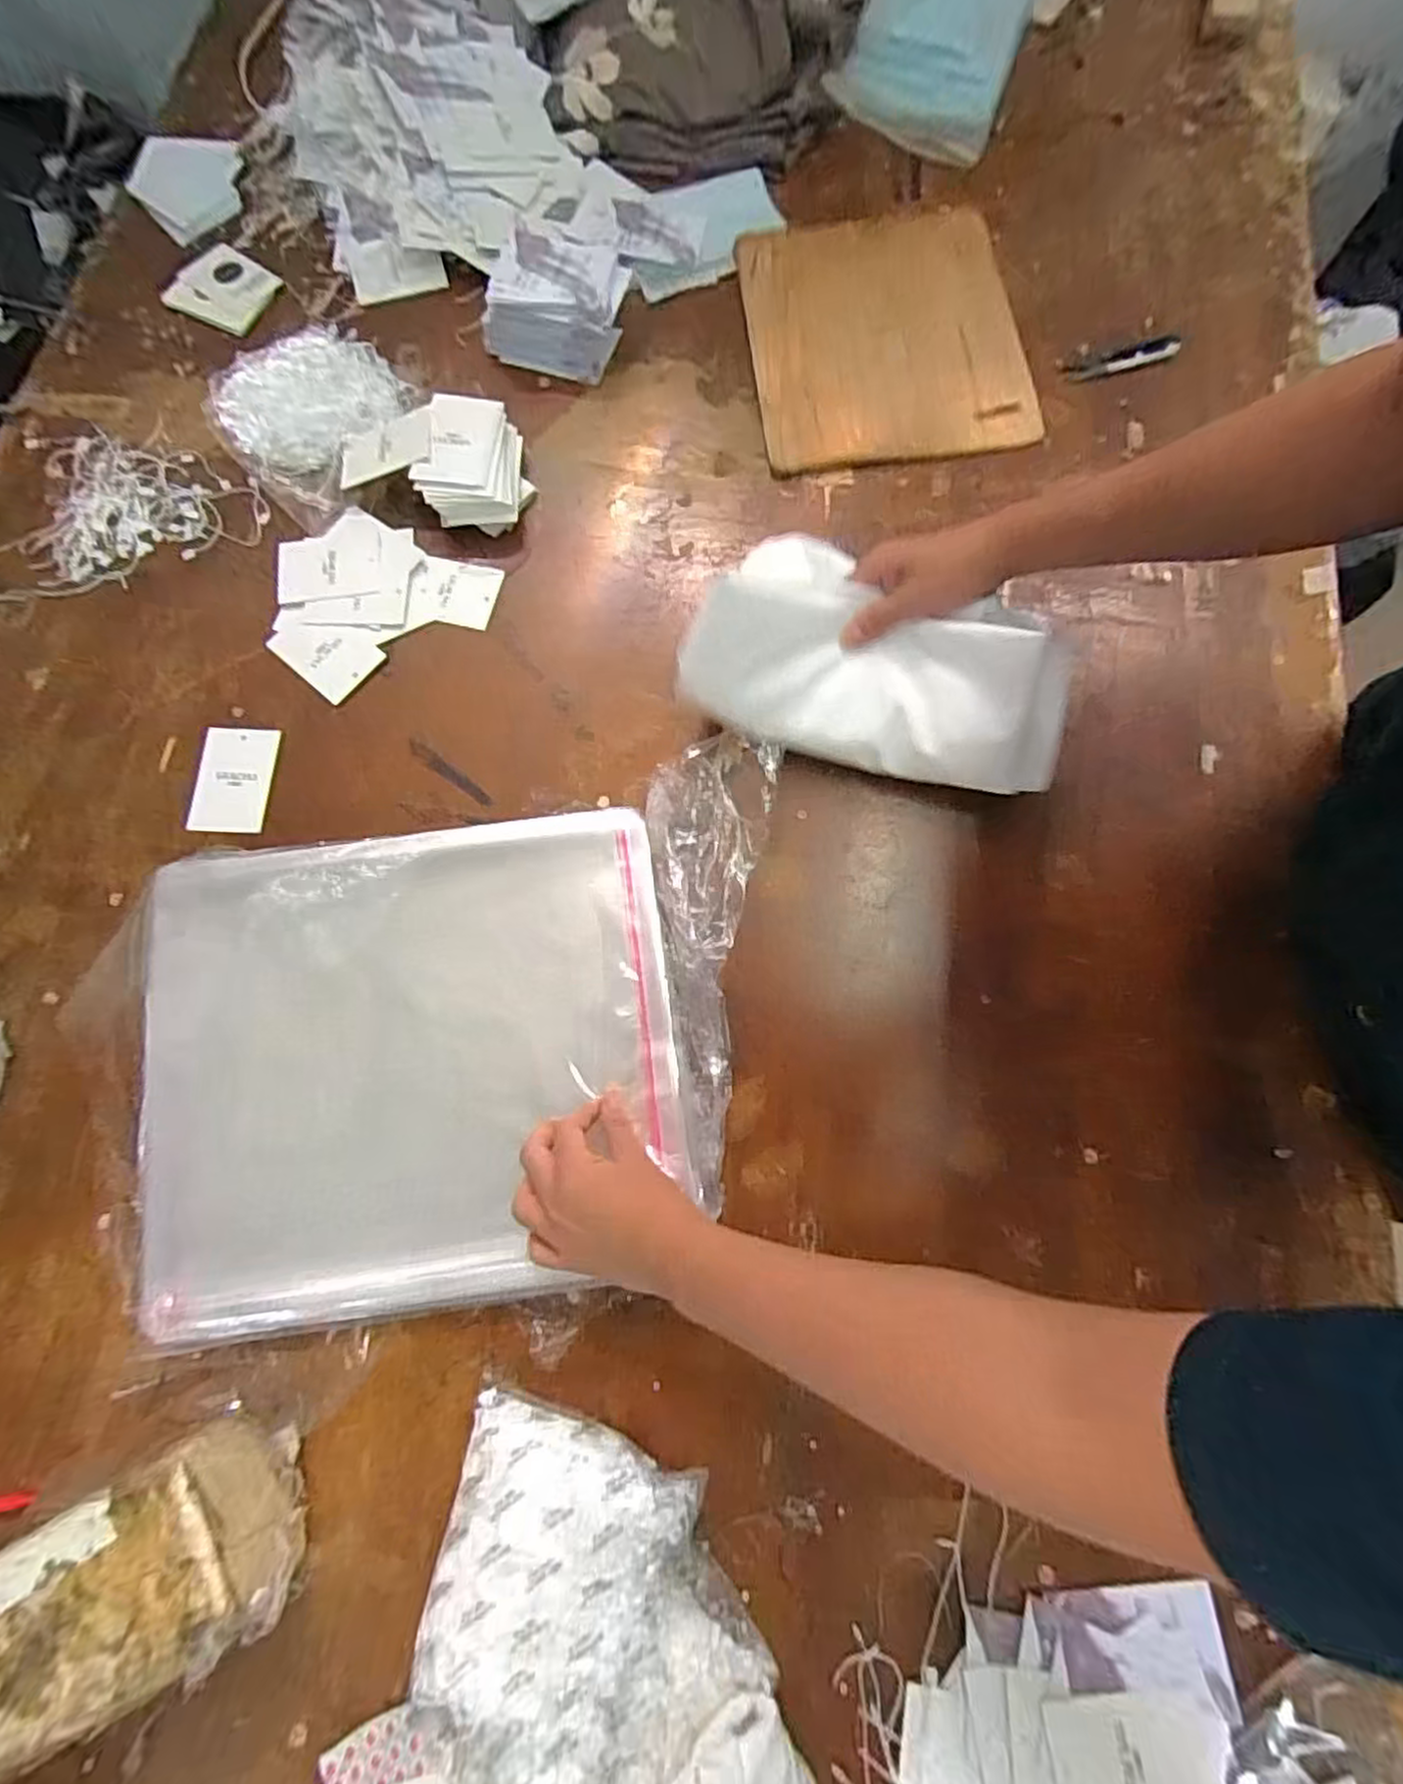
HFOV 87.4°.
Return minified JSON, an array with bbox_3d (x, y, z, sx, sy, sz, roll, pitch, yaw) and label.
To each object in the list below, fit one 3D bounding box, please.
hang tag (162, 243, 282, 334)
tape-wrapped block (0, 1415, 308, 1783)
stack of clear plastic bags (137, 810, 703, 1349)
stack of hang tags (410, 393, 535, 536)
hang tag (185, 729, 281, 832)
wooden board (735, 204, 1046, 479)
[{"bbox_3d":[-0.475,-0.603,0.730,0.096,0.009,0.091,26,75,5],"label":"hang tag"},{"bbox_3d":[-0.352,0.416,0.437,0.205,0.088,0.112,-27,78,-5],"label":"tape-wrapped block"},{"bbox_3d":[-0.200,0.116,0.521,0.357,0.031,0.326,-6,80,-7],"label":"stack of clear plastic bags"},{"bbox_3d":[-0.201,-0.377,0.650,0.092,0.041,0.113,-3,77,1],"label":"stack of hang tags"},{"bbox_3d":[-0.385,-0.094,0.603,0.062,0.004,0.090,0,77,1],"label":"hang tag"},{"bbox_3d":[0.173,-0.531,0.694,0.248,0.011,0.287,-7,77,0],"label":"wooden board"}]

